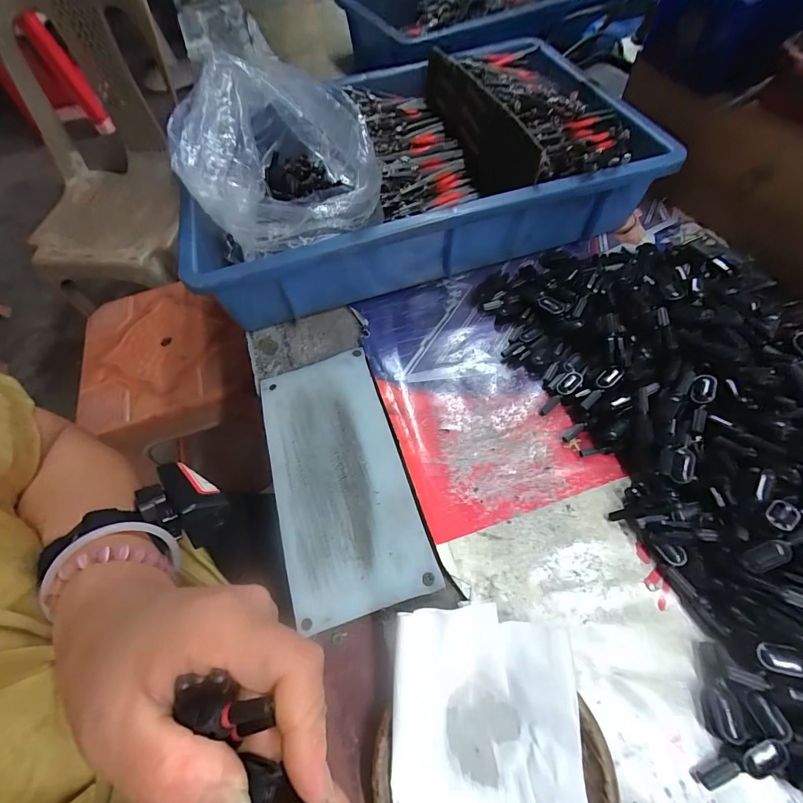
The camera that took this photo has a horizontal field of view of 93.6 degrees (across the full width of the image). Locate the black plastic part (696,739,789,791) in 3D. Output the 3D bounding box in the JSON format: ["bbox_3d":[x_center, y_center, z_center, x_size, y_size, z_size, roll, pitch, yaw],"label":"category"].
[{"bbox_3d":[0.172,0.184,0.191,0.043,0.007,0.014,-28,61,9],"label":"black plastic part"}]

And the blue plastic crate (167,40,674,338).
[{"bbox_3d":[0.001,-0.249,0.395,0.420,0.087,0.291,-16,61,-5],"label":"blue plastic crate"}]

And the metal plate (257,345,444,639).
[{"bbox_3d":[-0.049,0.051,0.283,0.093,0.007,0.196,-18,61,-6],"label":"metal plate"}]

